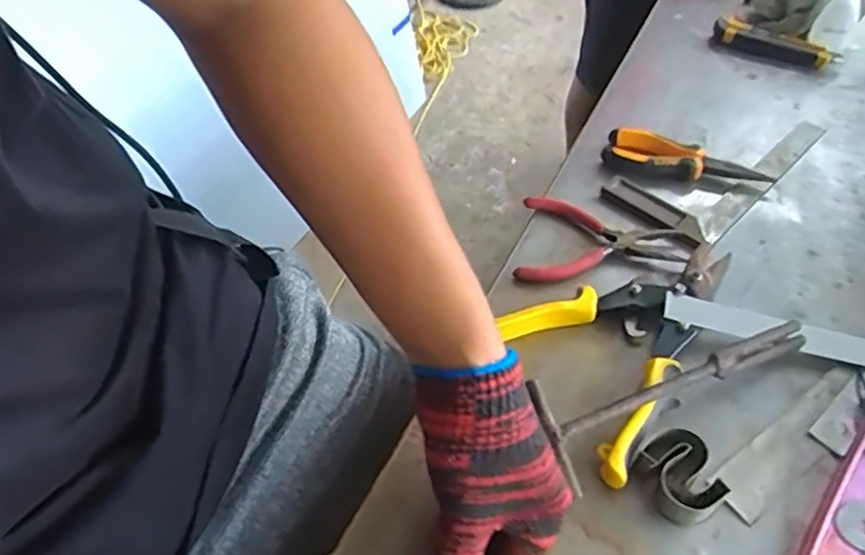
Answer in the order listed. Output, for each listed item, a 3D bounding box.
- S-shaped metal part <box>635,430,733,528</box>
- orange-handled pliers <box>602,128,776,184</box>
[{"bbox_3d":[0.162,0.130,0.412,0.039,0.029,0.053,-20,51,-14],"label":"S-shaped metal part"},{"bbox_3d":[0.249,-0.113,0.623,0.154,0.029,0.042,15,51,16],"label":"orange-handled pliers"}]

